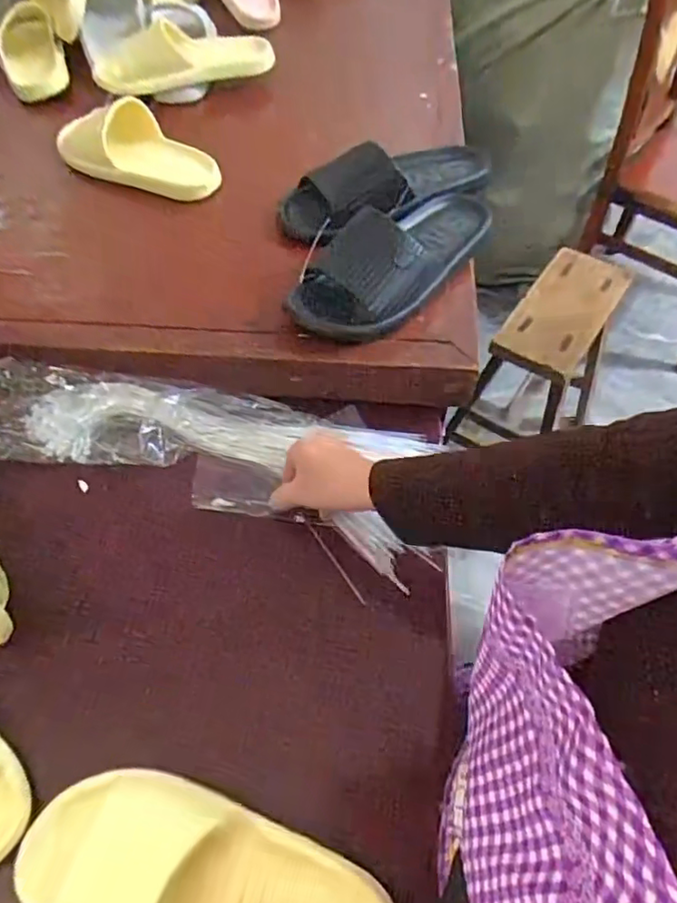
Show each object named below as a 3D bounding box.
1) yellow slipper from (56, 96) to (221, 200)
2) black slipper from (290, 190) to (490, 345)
[{"bbox_3d":[-0.257,-0.382,0.751,0.205,0.068,0.082,21,57,15],"label":"yellow slipper"},{"bbox_3d":[0.069,-0.218,0.635,0.281,0.078,0.103,-39,63,-24],"label":"black slipper"}]

